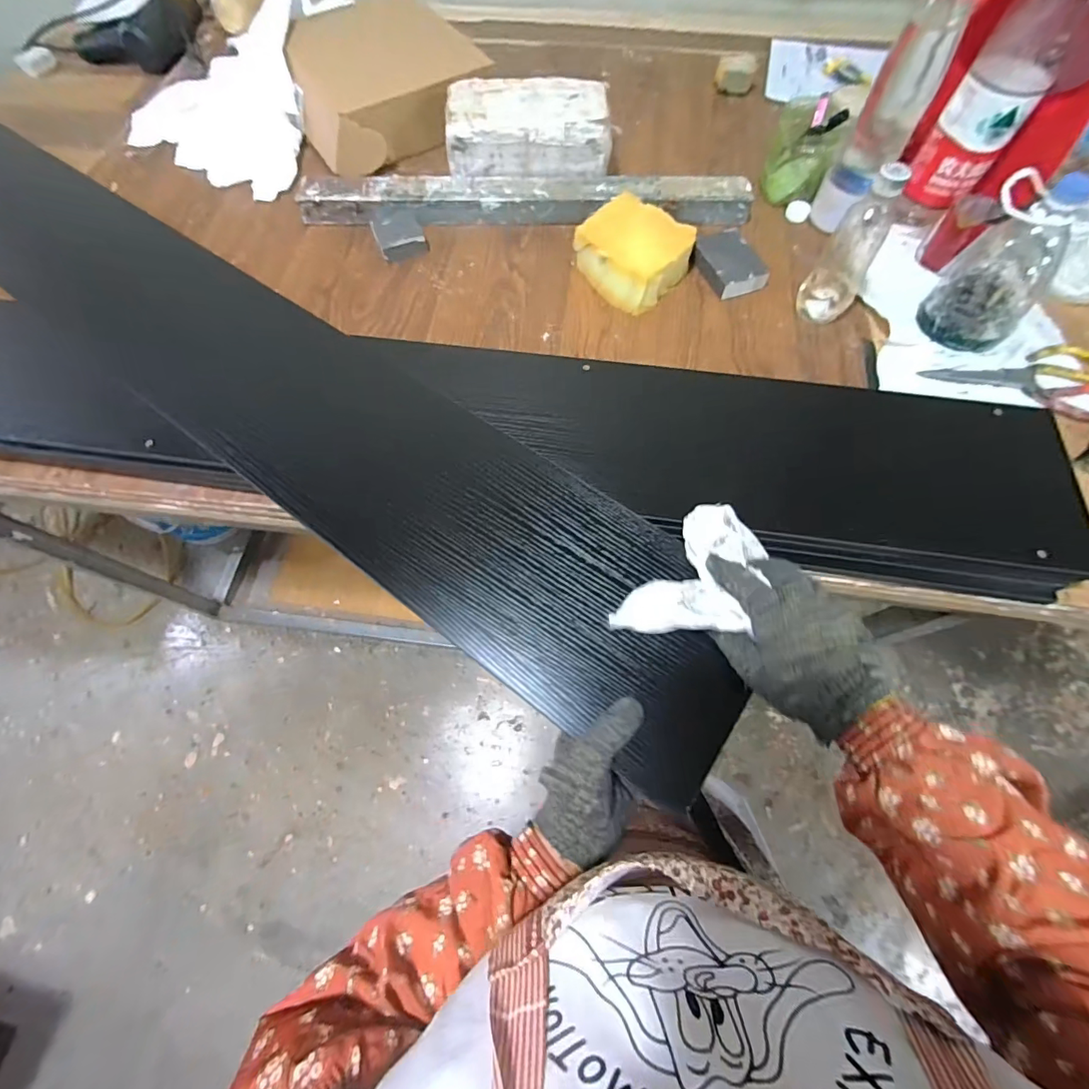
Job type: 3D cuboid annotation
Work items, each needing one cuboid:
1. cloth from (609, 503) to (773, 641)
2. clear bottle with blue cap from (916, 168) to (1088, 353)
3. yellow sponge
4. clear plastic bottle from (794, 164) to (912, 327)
[{"bbox_3d":[0.131,0.030,0.390,0.083,0.044,0.141,36,74,12],"label":"cloth"},{"bbox_3d":[0.547,-0.330,0.547,0.112,0.151,0.111,-40,72,-15],"label":"clear bottle with blue cap"},{"bbox_3d":[0.118,-0.401,0.636,0.148,0.049,0.140,41,73,16],"label":"yellow sponge"},{"bbox_3d":[0.368,-0.350,0.554,0.065,0.164,0.051,35,71,15],"label":"clear plastic bottle"}]

